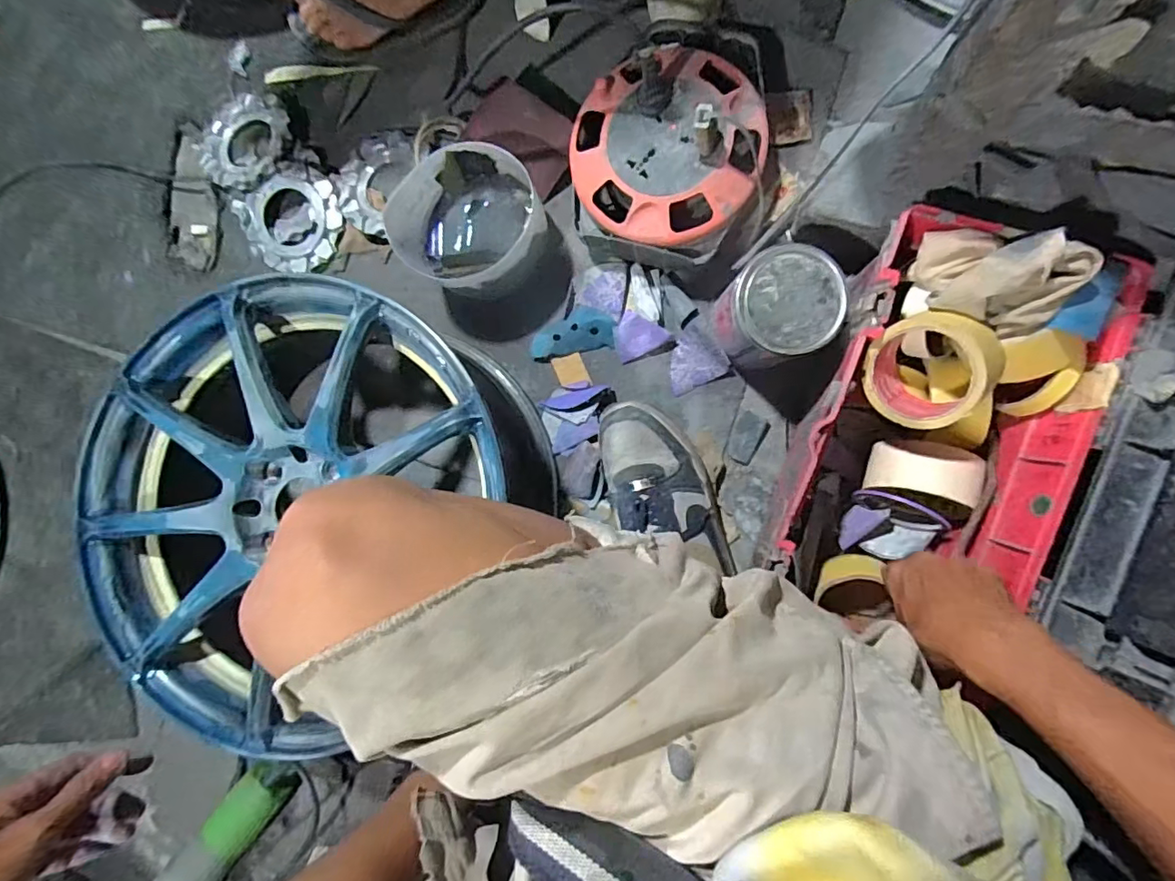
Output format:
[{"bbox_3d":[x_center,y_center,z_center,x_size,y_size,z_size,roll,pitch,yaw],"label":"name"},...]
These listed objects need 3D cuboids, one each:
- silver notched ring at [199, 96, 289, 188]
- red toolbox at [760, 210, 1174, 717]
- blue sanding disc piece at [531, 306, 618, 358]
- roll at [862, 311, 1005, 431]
[{"bbox_3d":[-0.465,-0.402,0.741,0.124,0.027,0.126,0,90,9],"label":"silver notched ring"},{"bbox_3d":[0.347,-0.003,0.426,0.298,0.317,0.331,14,92,9],"label":"red toolbox"},{"bbox_3d":[-0.019,-0.131,0.652,0.102,0.015,0.052,-7,89,9],"label":"blue sanding disc piece"},{"bbox_3d":[0.303,-0.063,0.484,0.097,0.061,0.097,20,121,38],"label":"roll"}]

